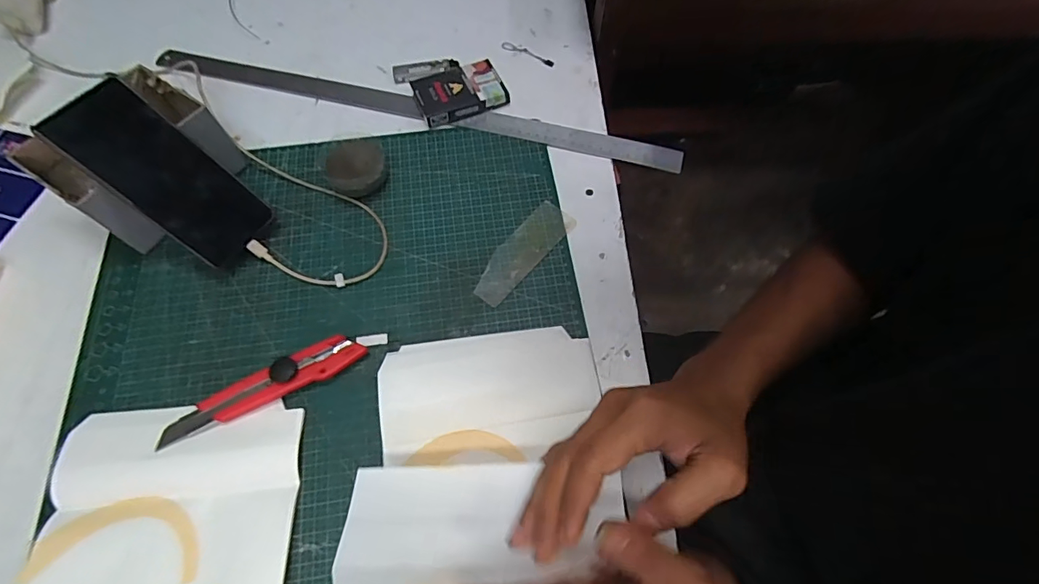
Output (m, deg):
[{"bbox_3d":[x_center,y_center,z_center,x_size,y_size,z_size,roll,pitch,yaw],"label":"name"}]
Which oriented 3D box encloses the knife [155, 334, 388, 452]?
[{"bbox_3d":[-0.202,0.075,0.394,0.182,0.021,0.030,-28,67,-12],"label":"knife"}]

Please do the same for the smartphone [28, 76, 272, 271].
[{"bbox_3d":[-0.306,-0.101,0.414,0.160,0.008,0.074,46,67,-26],"label":"smartphone"}]

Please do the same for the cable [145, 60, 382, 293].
[{"bbox_3d":[-0.268,-0.118,0.469,0.325,0.045,0.106,36,70,16],"label":"cable"}]

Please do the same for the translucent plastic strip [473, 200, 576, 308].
[{"bbox_3d":[0.004,-0.040,0.456,0.040,0.004,0.122,38,71,17],"label":"translucent plastic strip"}]

